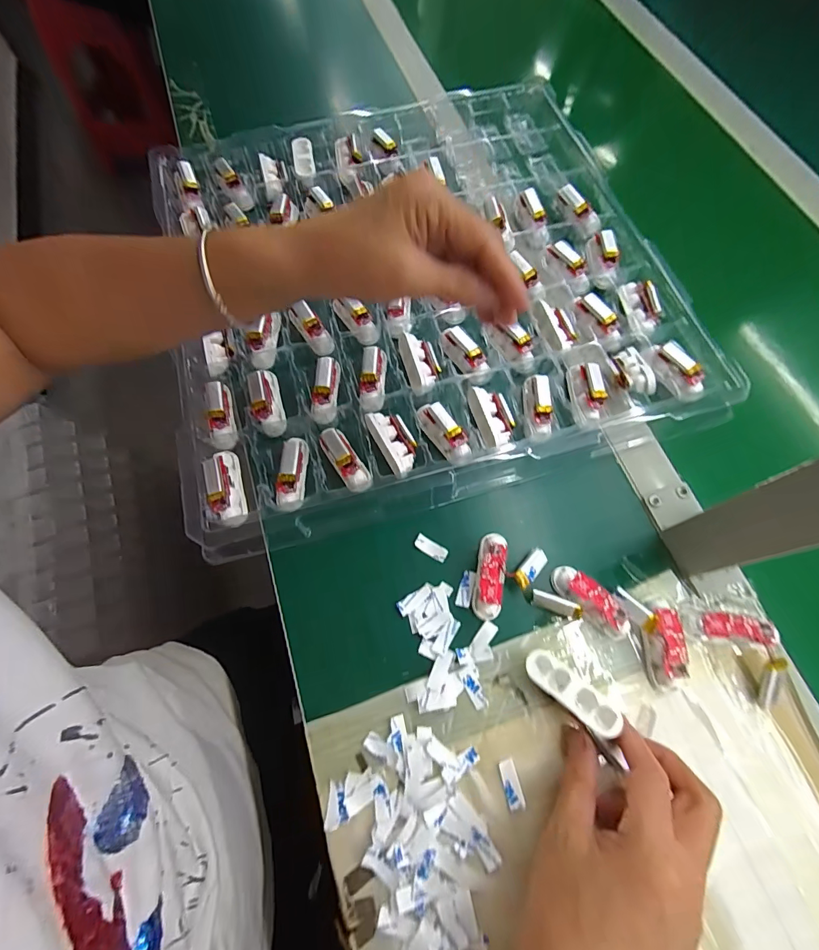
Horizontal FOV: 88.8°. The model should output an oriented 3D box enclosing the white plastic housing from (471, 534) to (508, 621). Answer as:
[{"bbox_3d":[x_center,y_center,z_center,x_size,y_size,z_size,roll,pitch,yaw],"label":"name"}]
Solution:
[{"bbox_3d":[0.060,0.076,0.314,0.019,0.020,0.061,11,69,3],"label":"white plastic housing"}]

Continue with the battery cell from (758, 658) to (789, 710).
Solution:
[{"bbox_3d":[0.243,0.141,0.281,0.012,0.007,0.037,8,101,2],"label":"battery cell"}]

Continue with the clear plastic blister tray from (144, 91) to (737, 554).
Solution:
[{"bbox_3d":[0.004,-0.200,0.416,0.464,0.038,0.464,-14,70,-6],"label":"clear plastic blister tray"}]

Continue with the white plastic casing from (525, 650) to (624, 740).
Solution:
[{"bbox_3d":[0.106,0.142,0.275,0.062,0.007,0.021,34,71,33],"label":"white plastic casing"}]

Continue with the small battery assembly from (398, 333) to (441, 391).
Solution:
[{"bbox_3d":[0.011,-0.101,0.372,0.031,0.018,0.064,-13,70,-6],"label":"small battery assembly"}]

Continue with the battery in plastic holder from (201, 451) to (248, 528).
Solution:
[{"bbox_3d":[-0.147,0.012,0.330,0.027,0.024,0.066,-20,71,-8],"label":"battery in plastic holder"}]

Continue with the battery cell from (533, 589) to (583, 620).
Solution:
[{"bbox_3d":[0.107,0.094,0.303,0.035,0.013,0.009,16,68,29],"label":"battery cell"}]

